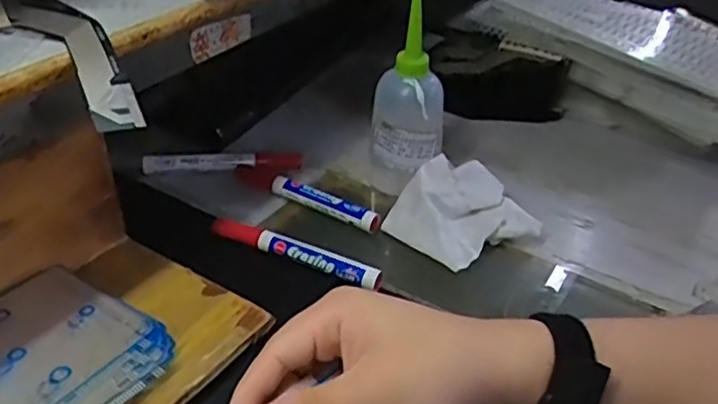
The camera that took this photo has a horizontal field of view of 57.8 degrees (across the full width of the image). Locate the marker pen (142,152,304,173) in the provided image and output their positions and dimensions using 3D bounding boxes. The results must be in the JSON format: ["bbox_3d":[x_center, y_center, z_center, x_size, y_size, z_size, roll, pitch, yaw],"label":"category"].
[{"bbox_3d":[-0.122,-0.036,0.587,0.139,0.021,0.023,-2,37,-13],"label":"marker pen"}]

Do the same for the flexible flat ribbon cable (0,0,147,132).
[{"bbox_3d":[-0.154,-0.077,0.328,0.047,0.023,0.134,-17,43,-30],"label":"flexible flat ribbon cable"}]

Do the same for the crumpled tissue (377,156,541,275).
[{"bbox_3d":[0.090,0.006,0.531,0.099,0.031,0.108,32,43,29],"label":"crumpled tissue"}]

